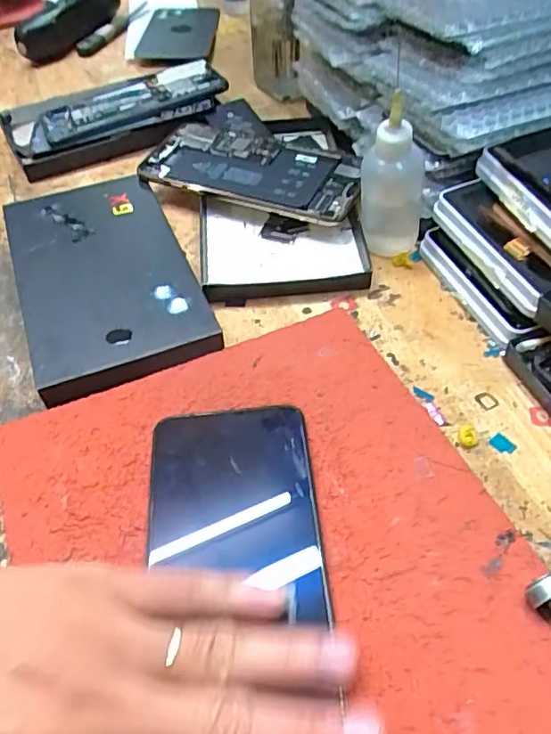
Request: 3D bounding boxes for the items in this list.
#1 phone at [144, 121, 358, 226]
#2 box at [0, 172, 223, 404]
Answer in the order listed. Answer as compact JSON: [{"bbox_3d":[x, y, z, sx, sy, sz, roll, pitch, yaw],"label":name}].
[{"bbox_3d":[-0.017,-0.141,0.409,0.158,0.010,0.067,17,67,16],"label":"phone"},{"bbox_3d":[-0.106,-0.057,0.351,0.097,0.013,0.167,-19,52,-12],"label":"box"}]

